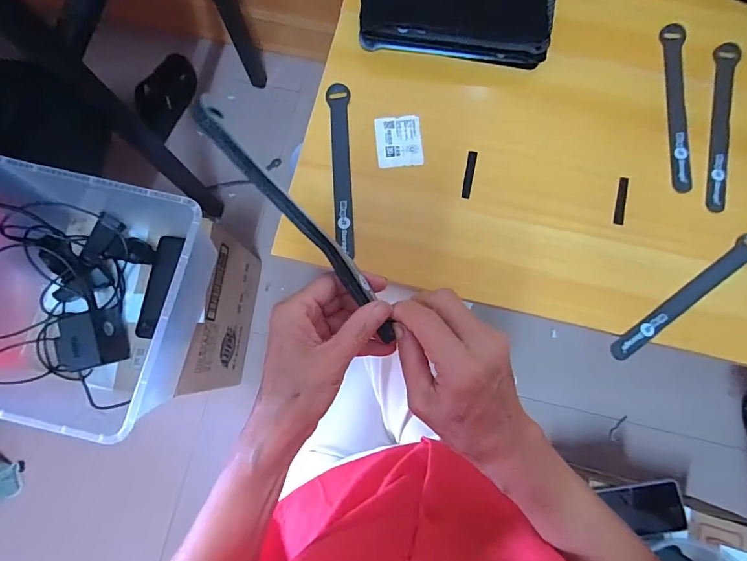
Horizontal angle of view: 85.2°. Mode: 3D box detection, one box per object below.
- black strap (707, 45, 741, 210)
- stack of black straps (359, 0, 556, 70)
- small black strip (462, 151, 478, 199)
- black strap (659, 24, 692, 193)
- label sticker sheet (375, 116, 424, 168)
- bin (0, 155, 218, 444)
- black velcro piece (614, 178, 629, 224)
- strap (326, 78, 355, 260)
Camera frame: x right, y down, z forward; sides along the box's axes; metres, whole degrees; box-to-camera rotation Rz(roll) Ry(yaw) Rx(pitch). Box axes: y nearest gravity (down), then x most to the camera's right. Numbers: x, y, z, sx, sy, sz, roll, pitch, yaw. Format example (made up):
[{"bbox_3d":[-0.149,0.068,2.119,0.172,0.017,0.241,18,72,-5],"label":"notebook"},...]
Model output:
[{"bbox_3d":[0.377,-0.168,0.442,0.024,0.010,0.199,12,81,3],"label":"black strap"},{"bbox_3d":[0.090,-0.292,0.449,0.207,0.040,0.090,7,80,2],"label":"stack of black straps"},{"bbox_3d":[0.103,-0.113,0.433,0.010,0.004,0.053,11,81,3],"label":"small black strip"},{"bbox_3d":[0.333,-0.191,0.444,0.022,0.009,0.197,3,78,13],"label":"black strap"},{"bbox_3d":[0.028,-0.151,0.442,0.049,0.004,0.058,-4,80,0],"label":"label sticker sheet"},{"bbox_3d":[-0.400,0.031,0.561,0.307,0.153,0.337,16,81,4],"label":"bin"},{"bbox_3d":[0.261,-0.083,0.426,0.011,0.005,0.054,16,81,4],"label":"black velcro piece"},{"bbox_3d":[-0.034,-0.121,0.436,0.022,0.005,0.192,-4,80,0],"label":"strap"}]

